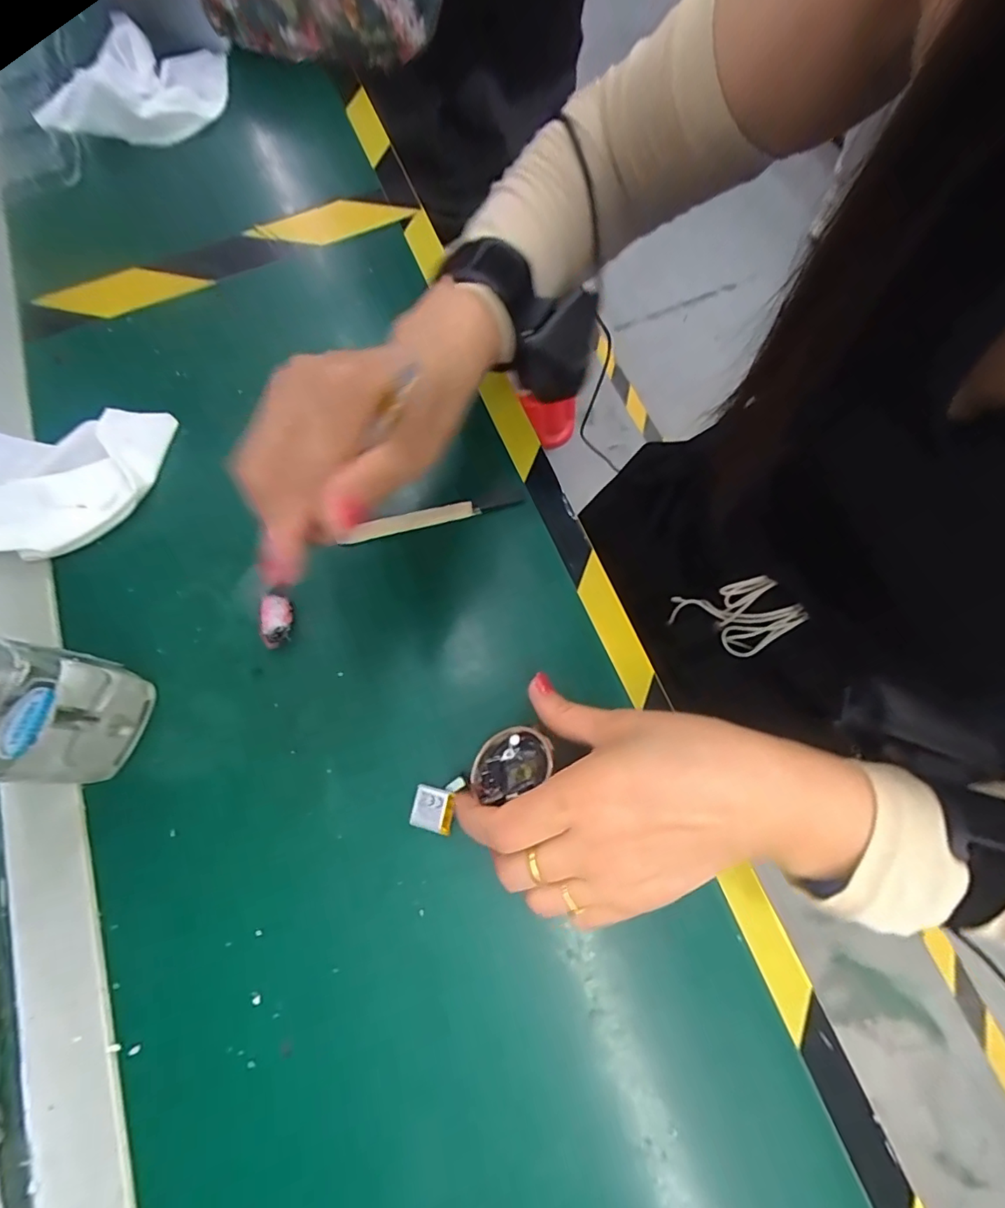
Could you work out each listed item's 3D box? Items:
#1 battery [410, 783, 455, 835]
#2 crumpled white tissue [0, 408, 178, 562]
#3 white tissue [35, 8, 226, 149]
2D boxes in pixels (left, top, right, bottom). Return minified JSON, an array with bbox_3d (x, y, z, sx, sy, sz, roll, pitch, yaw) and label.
[{"bbox_3d":[-0.034,0.101,0.256,0.021,0.007,0.019,11,73,6],"label":"battery"},{"bbox_3d":[-0.303,-0.076,0.321,0.178,0.019,0.094,1,72,3],"label":"crumpled white tissue"},{"bbox_3d":[-0.291,-0.422,0.430,0.081,0.054,0.142,8,73,5],"label":"white tissue"}]

